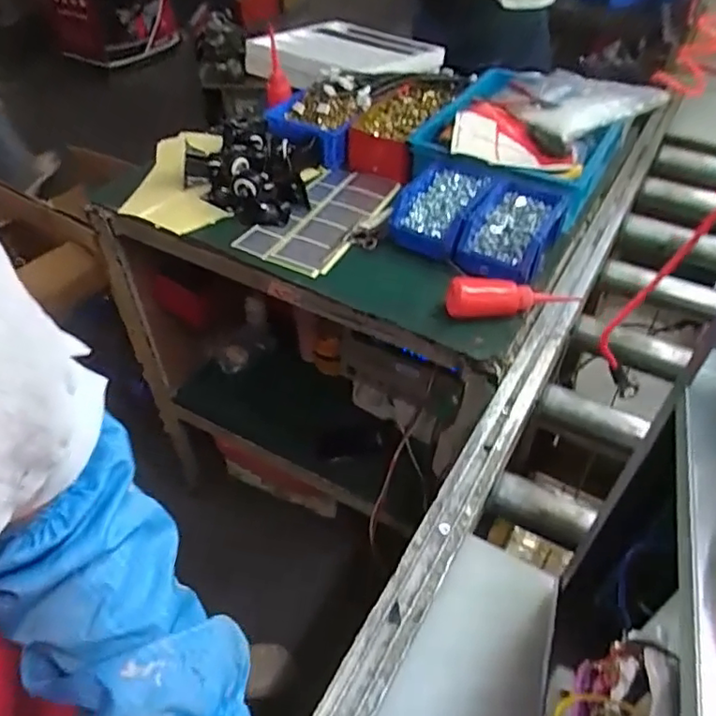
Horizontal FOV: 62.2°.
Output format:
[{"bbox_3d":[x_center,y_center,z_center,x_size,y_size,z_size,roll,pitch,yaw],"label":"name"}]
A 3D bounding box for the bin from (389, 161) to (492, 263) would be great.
[{"bbox_3d":[0.118,-0.218,0.869,0.108,0.070,0.146,22,49,19],"label":"bin"}]

